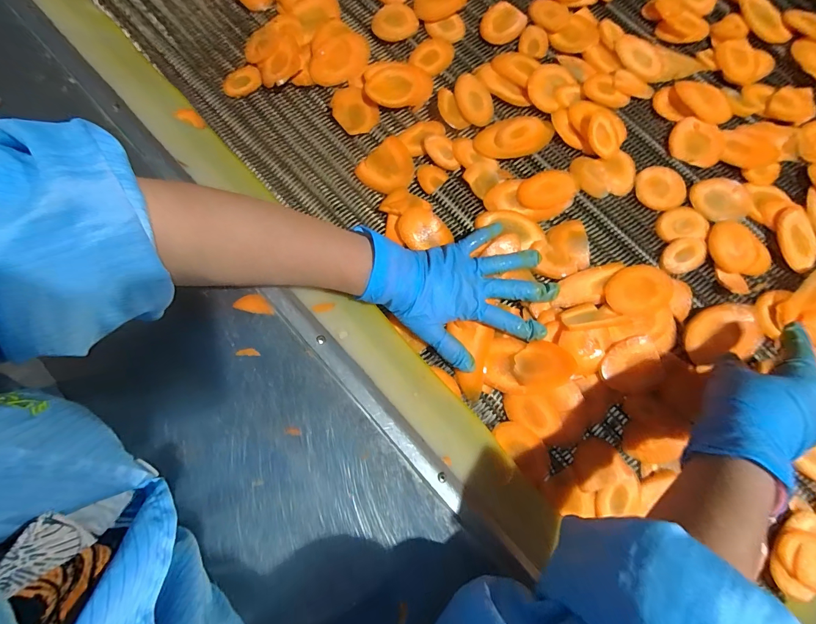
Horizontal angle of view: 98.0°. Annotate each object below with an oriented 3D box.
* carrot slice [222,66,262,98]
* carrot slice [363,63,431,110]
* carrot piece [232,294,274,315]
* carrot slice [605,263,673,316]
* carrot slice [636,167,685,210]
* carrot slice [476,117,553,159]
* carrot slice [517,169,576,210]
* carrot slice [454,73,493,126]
[{"bbox_3d":[-0.203,-0.280,0.434,0.046,0.010,0.036,-18,80,-4],"label":"carrot slice"},{"bbox_3d":[-0.010,-0.267,0.418,0.077,0.007,0.048,-12,80,-3],"label":"carrot slice"},{"bbox_3d":[-0.141,-0.008,0.325,0.036,0.004,0.017,7,79,0],"label":"carrot piece"},{"bbox_3d":[0.242,-0.023,0.371,0.072,0.006,0.051,-14,80,-3],"label":"carrot slice"},{"bbox_3d":[0.286,-0.141,0.400,0.054,0.004,0.051,3,79,0],"label":"carrot slice"},{"bbox_3d":[0.121,-0.201,0.407,0.087,0.010,0.046,-12,80,-3],"label":"carrot slice"},{"bbox_3d":[0.154,-0.137,0.397,0.064,0.008,0.041,-16,80,-4],"label":"carrot slice"},{"bbox_3d":[0.077,-0.249,0.414,0.041,0.006,0.062,-24,81,-5],"label":"carrot slice"}]

